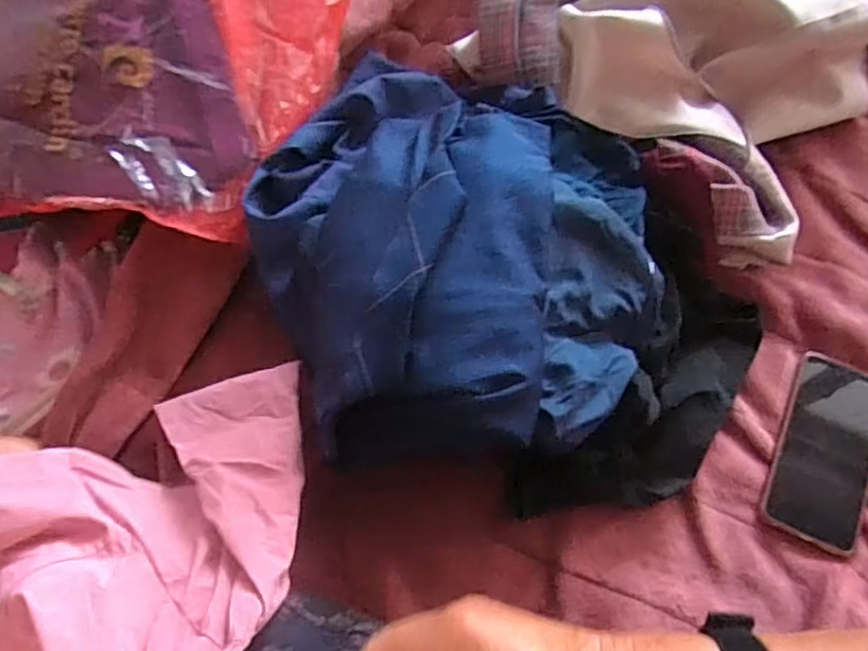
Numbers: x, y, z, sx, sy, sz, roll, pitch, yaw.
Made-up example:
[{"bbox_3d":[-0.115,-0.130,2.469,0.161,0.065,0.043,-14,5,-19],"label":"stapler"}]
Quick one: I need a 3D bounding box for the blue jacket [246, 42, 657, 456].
[{"bbox_3d":[0.017,-0.095,0.565,0.352,0.104,0.391,-1,65,2],"label":"blue jacket"}]

